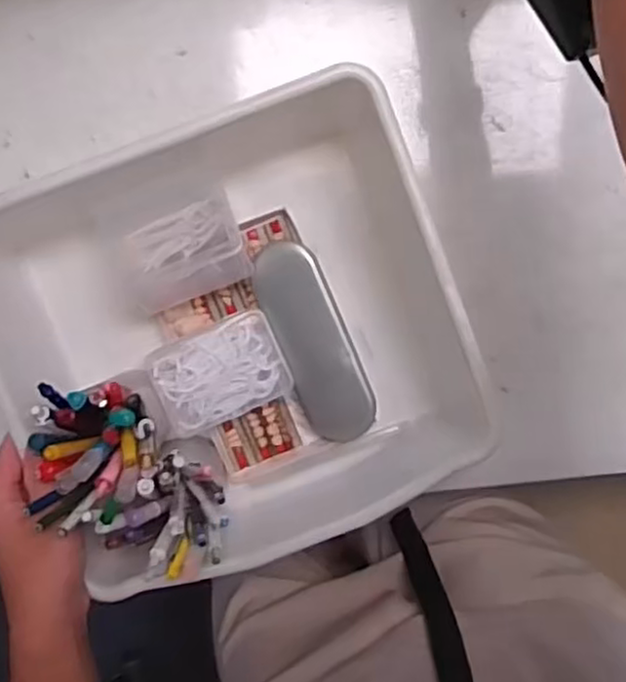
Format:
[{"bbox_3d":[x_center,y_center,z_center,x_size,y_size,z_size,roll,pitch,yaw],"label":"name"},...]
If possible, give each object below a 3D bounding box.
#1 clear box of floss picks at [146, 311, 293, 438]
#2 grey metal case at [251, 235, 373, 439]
[{"bbox_3d":[-0.076,0.027,0.592,0.104,0.021,0.077,-22,97,-2],"label":"clear box of floss picks"},{"bbox_3d":[0.002,0.003,0.591,0.057,0.027,0.173,-22,97,-2],"label":"grey metal case"}]

